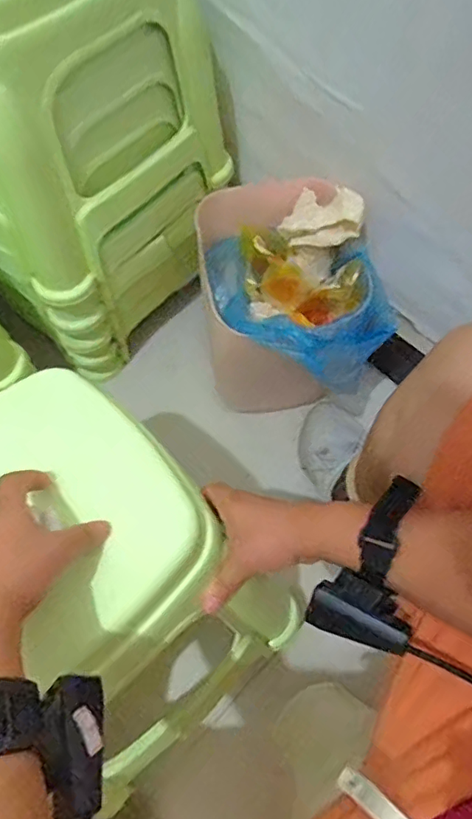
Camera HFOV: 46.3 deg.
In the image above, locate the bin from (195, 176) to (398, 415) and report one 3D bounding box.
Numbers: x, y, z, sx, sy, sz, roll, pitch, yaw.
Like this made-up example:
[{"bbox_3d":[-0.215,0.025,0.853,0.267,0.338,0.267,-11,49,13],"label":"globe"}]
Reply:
[{"bbox_3d":[0.071,-0.127,0.744,0.229,0.269,0.273,1,66,0],"label":"bin"}]

